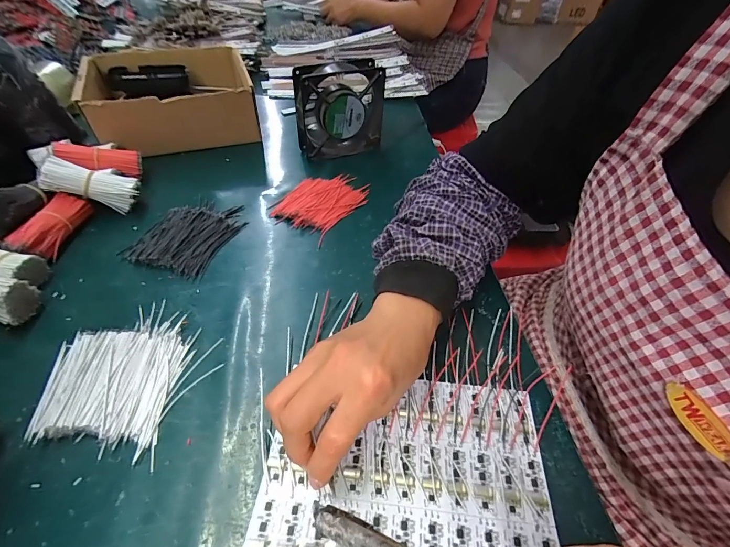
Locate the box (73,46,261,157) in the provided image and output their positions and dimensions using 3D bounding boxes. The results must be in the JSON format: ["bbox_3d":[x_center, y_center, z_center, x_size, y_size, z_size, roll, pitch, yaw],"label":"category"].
[{"bbox_3d":[-0.294,-0.269,0.554,0.214,0.092,0.186,-15,49,-16],"label":"box"}]

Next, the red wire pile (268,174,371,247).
[{"bbox_3d":[-0.056,-0.098,0.463,0.091,0.016,0.122,27,51,21],"label":"red wire pile"}]

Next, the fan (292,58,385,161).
[{"bbox_3d":[-0.035,-0.236,0.513,0.123,0.111,0.050,-13,49,-15],"label":"fan"}]

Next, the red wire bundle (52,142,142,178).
[{"bbox_3d":[-0.336,-0.147,0.451,0.090,0.025,0.026,4,43,-28],"label":"red wire bundle"}]

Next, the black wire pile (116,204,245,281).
[{"bbox_3d":[-0.203,-0.048,0.411,0.094,0.014,0.114,14,48,11],"label":"black wire pile"}]

